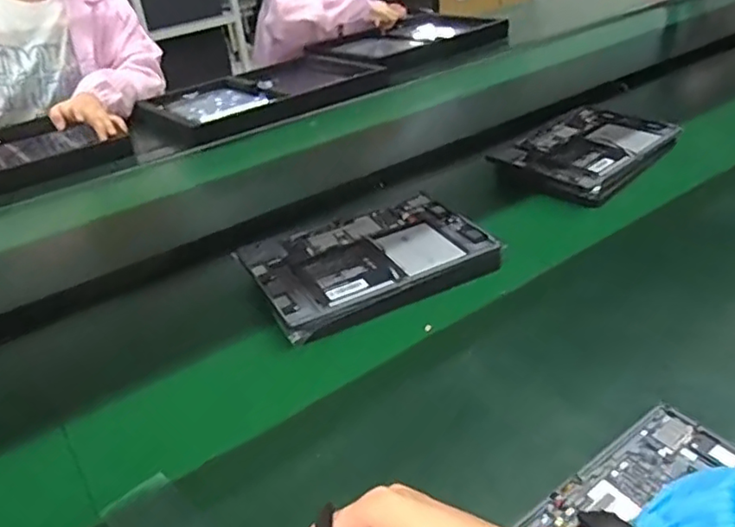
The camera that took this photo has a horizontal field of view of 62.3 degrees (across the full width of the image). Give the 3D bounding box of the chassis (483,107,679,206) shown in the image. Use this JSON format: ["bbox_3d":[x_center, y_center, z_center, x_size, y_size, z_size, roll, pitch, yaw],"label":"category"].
[{"bbox_3d":[0.315,-0.167,0.877,0.184,0.029,0.253,24,43,39],"label":"chassis"}]

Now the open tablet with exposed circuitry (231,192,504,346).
[{"bbox_3d":[0.000,-0.007,0.686,0.257,0.027,0.175,-19,34,-20],"label":"open tablet with exposed circuitry"}]

